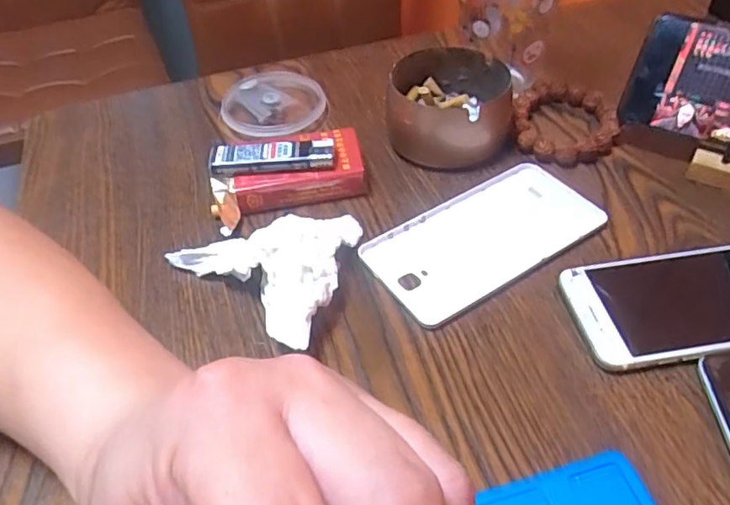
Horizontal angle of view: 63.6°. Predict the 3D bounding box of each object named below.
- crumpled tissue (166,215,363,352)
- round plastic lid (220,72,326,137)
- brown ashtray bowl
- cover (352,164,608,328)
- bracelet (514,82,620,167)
[{"bbox_3d":[-0.045,0.000,0.346,0.101,0.025,0.093,30,55,28],"label":"crumpled tissue"},{"bbox_3d":[-0.070,-0.115,0.462,0.076,0.017,0.075,-2,47,2],"label":"round plastic lid"},{"bbox_3d":[0.060,-0.106,0.421,0.085,0.047,0.083,2,47,5],"label":"brown ashtray bowl"},{"bbox_3d":[0.072,-0.010,0.360,0.138,0.007,0.071,-27,51,-21],"label":"cover"},{"bbox_3d":[0.145,-0.096,0.429,0.070,0.014,0.084,5,47,8],"label":"bracelet"}]

